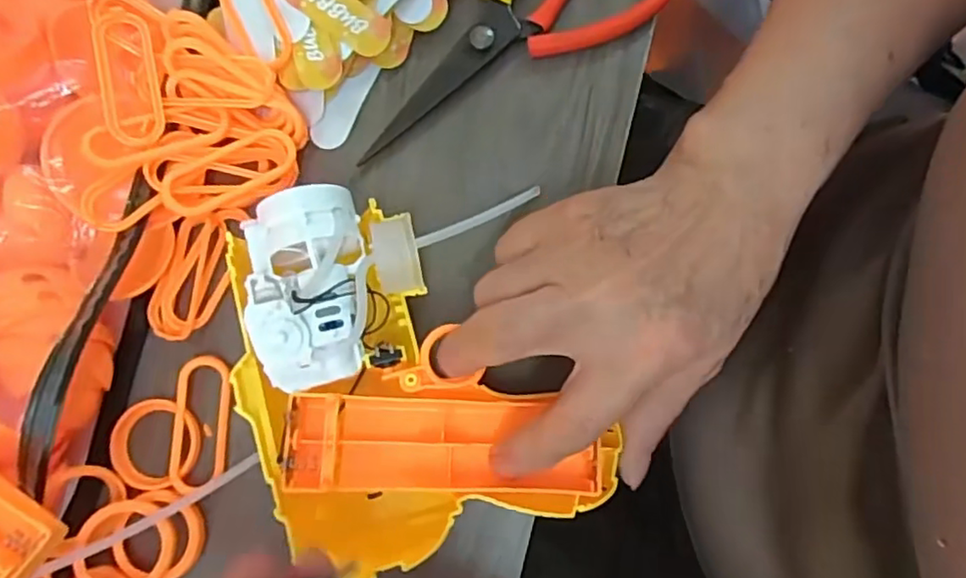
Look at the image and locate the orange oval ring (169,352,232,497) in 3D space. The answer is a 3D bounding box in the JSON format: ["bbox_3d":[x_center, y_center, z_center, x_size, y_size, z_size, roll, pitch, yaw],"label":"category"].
[{"bbox_3d":[-0.114,0.054,0.254,0.023,0.006,0.052,1,81,4],"label":"orange oval ring"}]

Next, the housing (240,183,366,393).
[{"bbox_3d":[-0.065,0.000,0.232,0.041,0.031,0.069,-8,81,2],"label":"housing"}]

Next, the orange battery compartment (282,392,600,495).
[{"bbox_3d":[-0.013,0.056,0.229,0.110,0.021,0.034,5,78,-4],"label":"orange battery compartment"}]

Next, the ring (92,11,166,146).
[{"bbox_3d":[-0.138,-0.082,0.249,0.021,0.004,0.053,-10,87,-23],"label":"ring"}]

